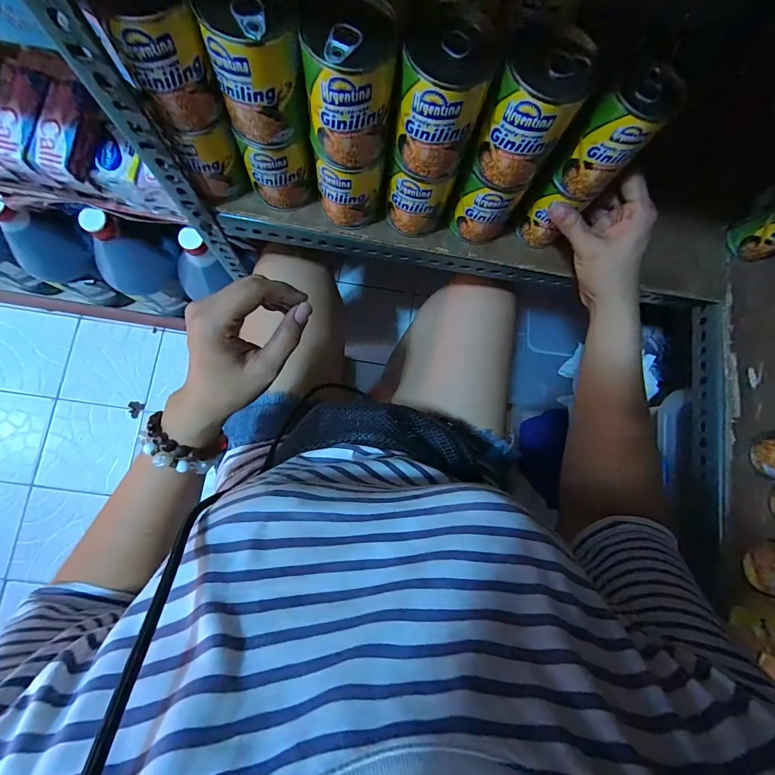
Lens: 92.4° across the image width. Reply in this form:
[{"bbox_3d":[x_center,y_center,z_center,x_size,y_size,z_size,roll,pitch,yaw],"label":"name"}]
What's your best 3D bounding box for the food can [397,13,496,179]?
[{"bbox_3d":[0.040,-0.217,0.287,0.060,0.089,0.057,1,81,-4],"label":"food can"}]

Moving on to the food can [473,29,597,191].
[{"bbox_3d":[0.110,-0.211,0.291,0.058,0.085,0.057,1,81,-4],"label":"food can"}]

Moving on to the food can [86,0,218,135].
[{"bbox_3d":[-0.157,-0.243,0.265,0.058,0.097,0.054,1,81,-4],"label":"food can"}]

